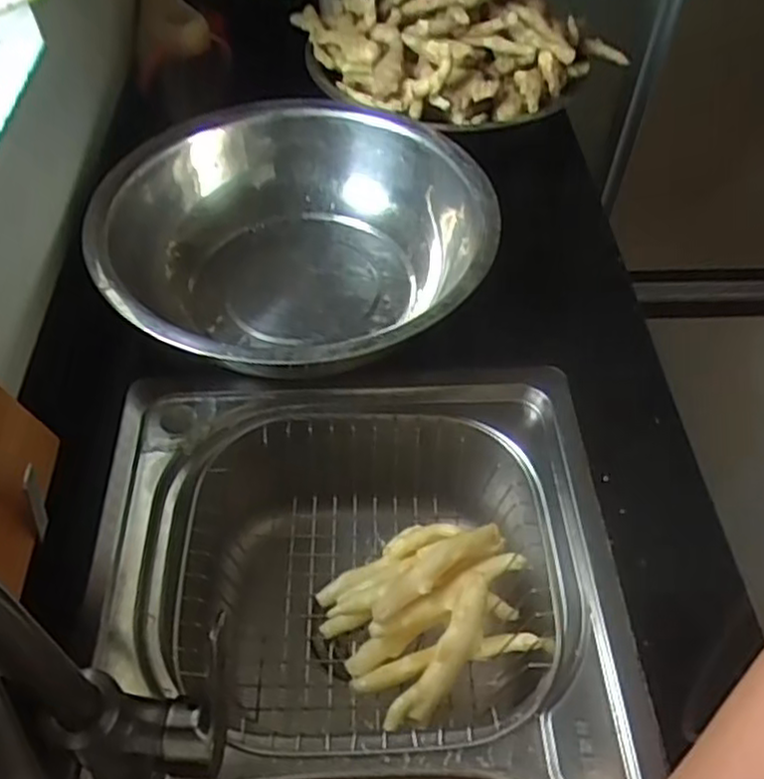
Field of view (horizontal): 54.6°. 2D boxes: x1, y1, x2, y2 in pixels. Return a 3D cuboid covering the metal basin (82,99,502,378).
[{"bbox_3d":[-0.071,-0.150,0.749,0.356,0.127,0.387,1,52,-1],"label":"metal basin"}]

